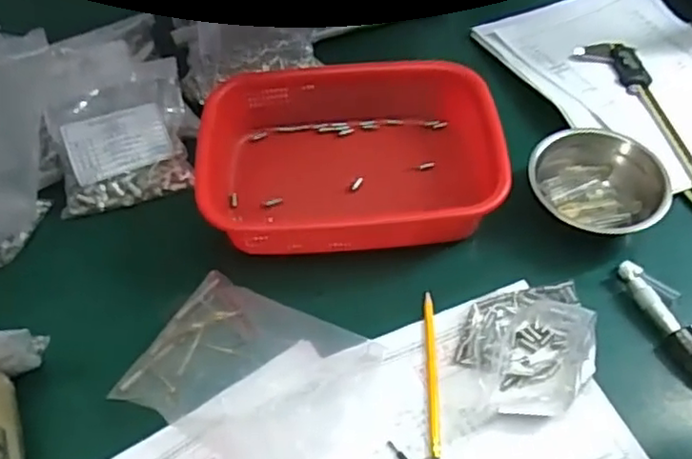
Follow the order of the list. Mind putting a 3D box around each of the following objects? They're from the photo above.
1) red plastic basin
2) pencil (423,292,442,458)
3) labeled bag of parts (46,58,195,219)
[{"bbox_3d":[0.003,-0.083,0.678,0.295,0.068,0.209,-2,55,-1],"label":"red plastic basin"},{"bbox_3d":[0.076,0.123,0.574,0.010,0.004,0.150,1,55,1],"label":"pencil"},{"bbox_3d":[-0.243,-0.106,0.708,0.138,0.031,0.163,-11,72,-13],"label":"labeled bag of parts"}]

